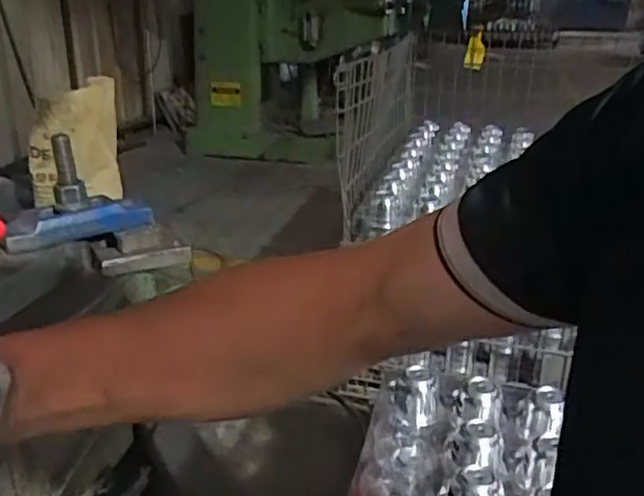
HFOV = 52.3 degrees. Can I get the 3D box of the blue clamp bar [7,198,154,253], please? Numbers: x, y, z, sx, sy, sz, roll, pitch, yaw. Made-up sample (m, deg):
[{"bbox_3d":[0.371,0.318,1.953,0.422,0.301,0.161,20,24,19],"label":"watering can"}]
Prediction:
[{"bbox_3d":[-0.265,-0.029,0.720,0.152,0.031,0.030,-14,27,-31],"label":"blue clamp bar"}]

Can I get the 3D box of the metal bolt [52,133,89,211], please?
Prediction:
[{"bbox_3d":[-0.273,-0.083,0.704,0.031,0.078,0.028,-8,24,-20],"label":"metal bolt"}]

